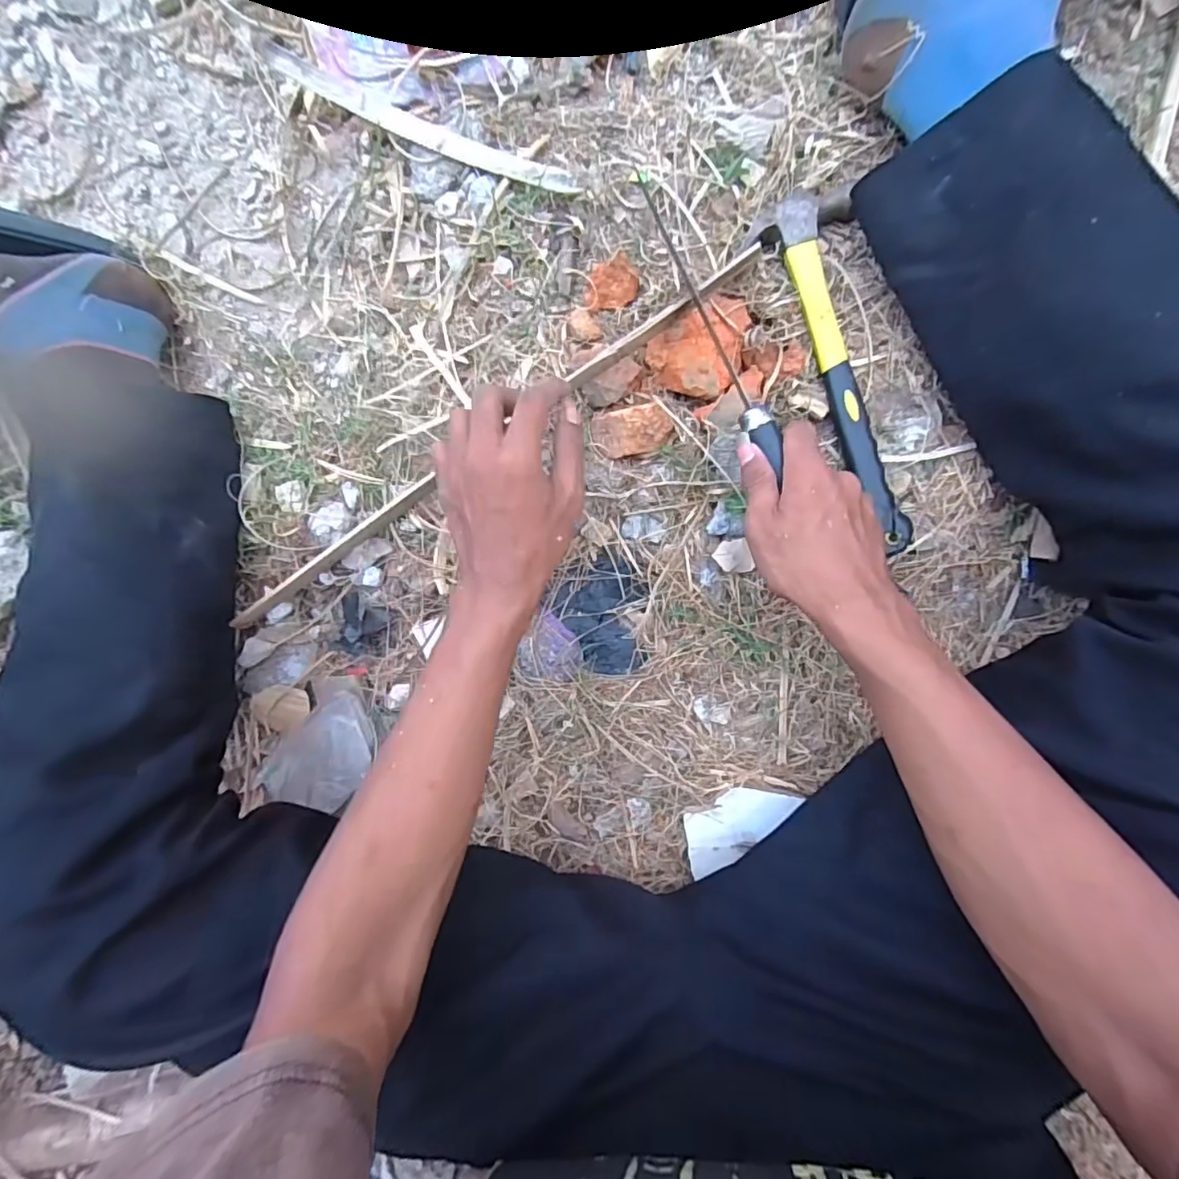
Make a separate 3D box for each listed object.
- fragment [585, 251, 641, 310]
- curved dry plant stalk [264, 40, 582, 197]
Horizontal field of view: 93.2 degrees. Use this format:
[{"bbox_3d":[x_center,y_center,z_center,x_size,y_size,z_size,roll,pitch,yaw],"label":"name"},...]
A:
[{"bbox_3d":[0.017,-0.238,0.435,0.043,0.017,0.031,-16,89,7],"label":"fragment"},{"bbox_3d":[-0.123,-0.360,0.432,0.241,0.052,0.021,23,94,6],"label":"curved dry plant stalk"}]

